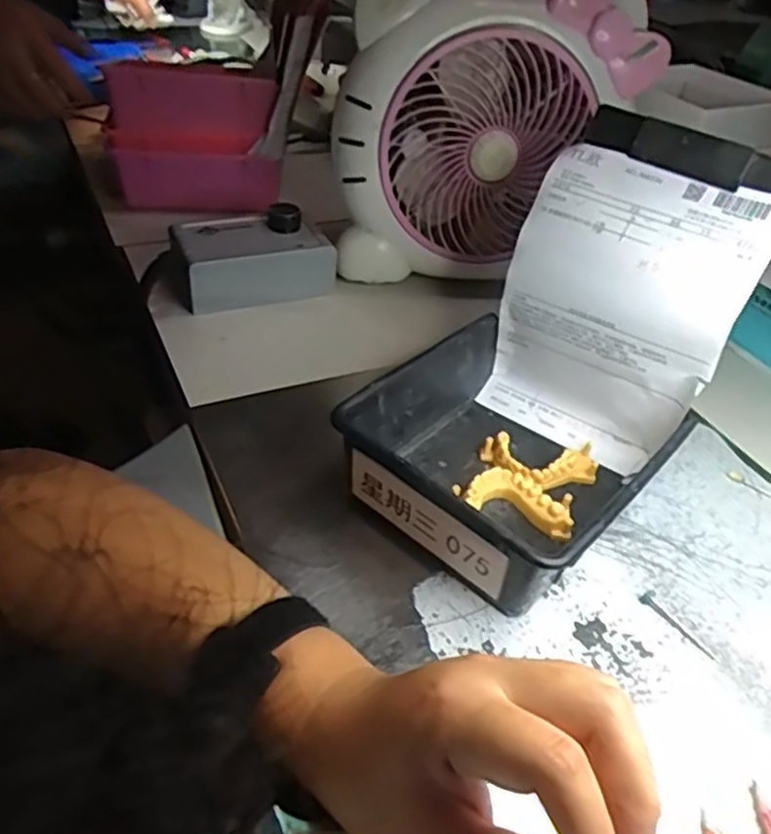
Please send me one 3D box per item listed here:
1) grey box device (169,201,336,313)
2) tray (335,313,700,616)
[{"bbox_3d":[-0.120,-0.138,0.623,0.134,0.063,0.073,-19,46,-27],"label":"grey box device"},{"bbox_3d":[0.075,0.027,0.444,0.160,0.068,0.165,35,47,30],"label":"tray"}]

